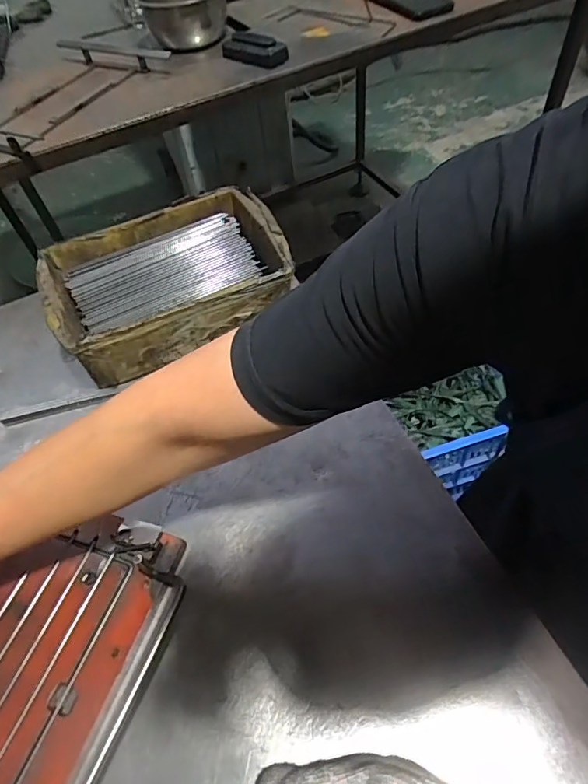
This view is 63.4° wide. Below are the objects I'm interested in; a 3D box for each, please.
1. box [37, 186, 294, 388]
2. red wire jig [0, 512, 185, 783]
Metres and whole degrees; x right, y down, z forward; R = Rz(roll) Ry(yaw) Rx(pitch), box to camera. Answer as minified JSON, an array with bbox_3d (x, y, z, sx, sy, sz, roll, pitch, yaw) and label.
[{"bbox_3d":[-0.139,-0.120,0.542,0.249,0.089,0.178,-24,55,-10],"label":"box"},{"bbox_3d":[-0.271,0.163,0.364,0.343,0.035,0.209,15,56,15],"label":"red wire jig"}]

